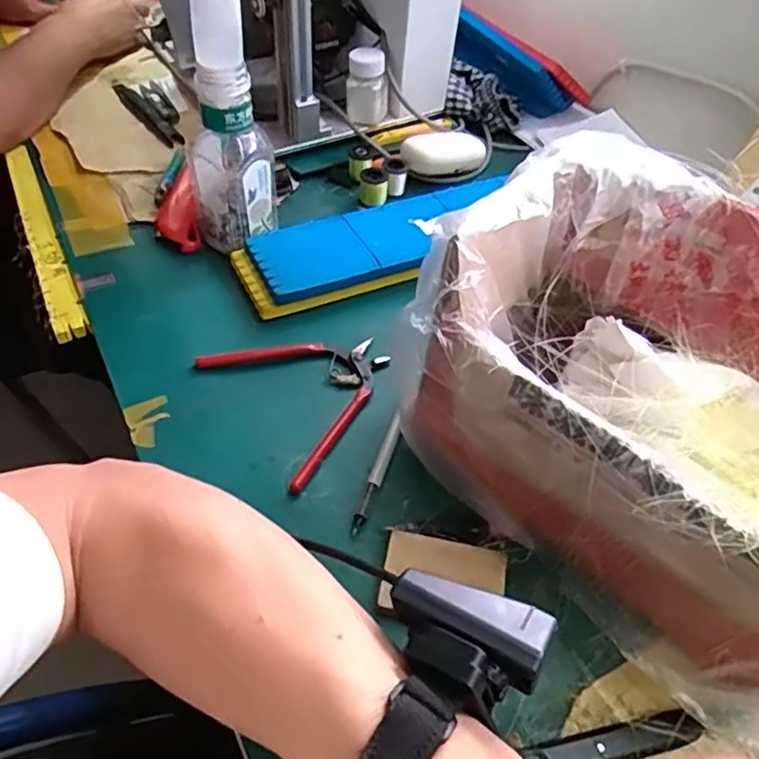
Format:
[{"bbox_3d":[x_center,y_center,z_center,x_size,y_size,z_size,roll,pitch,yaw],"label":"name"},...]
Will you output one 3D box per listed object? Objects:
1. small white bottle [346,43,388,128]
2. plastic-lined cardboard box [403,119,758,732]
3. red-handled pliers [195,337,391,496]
[{"bbox_3d":[-0.013,-0.310,0.673,0.044,0.072,0.039,4,50,-1],"label":"small white bottle"},{"bbox_3d":[0.175,0.017,0.365,0.279,0.162,0.199,38,57,24],"label":"plastic-lined cardboard box"},{"bbox_3d":[-0.048,0.003,0.468,0.123,0.010,0.131,-30,58,-23],"label":"red-handled pliers"}]

